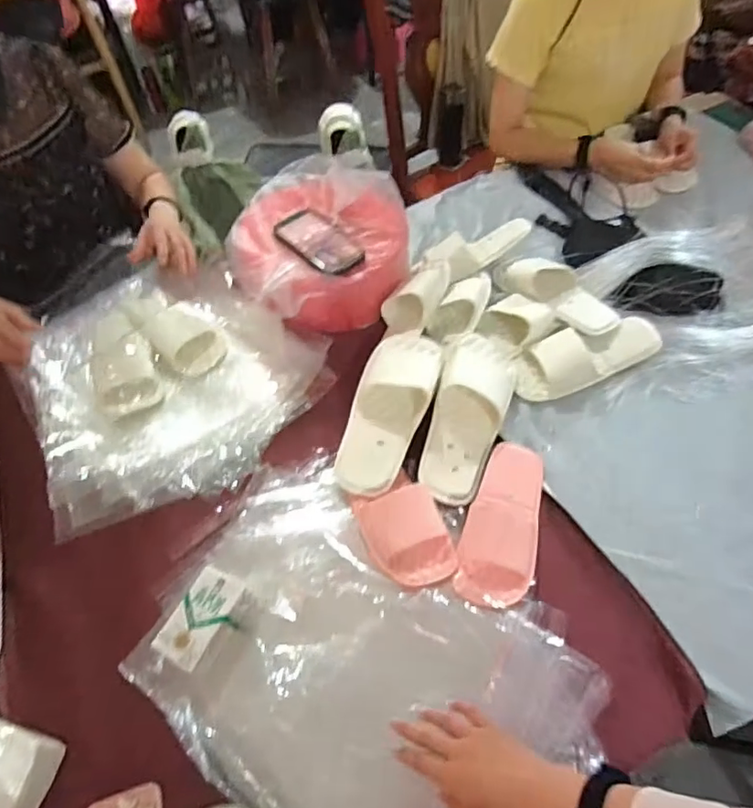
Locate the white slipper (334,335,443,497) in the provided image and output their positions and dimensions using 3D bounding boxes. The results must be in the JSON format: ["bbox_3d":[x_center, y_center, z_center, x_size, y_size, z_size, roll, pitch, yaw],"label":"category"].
[{"bbox_3d":[0.020,0.005,0.817,0.115,0.048,0.261,10,57,11],"label":"white slipper"}]

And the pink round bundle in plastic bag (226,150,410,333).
[{"bbox_3d":[-0.106,-0.281,0.960,0.287,0.157,0.276,-2,56,3],"label":"pink round bundle in plastic bag"}]

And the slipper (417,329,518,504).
[{"bbox_3d":[0.139,0.014,0.820,0.109,0.057,0.274,10,57,11],"label":"slipper"}]

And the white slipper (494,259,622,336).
[{"bbox_3d":[0.291,-0.187,0.902,0.094,0.053,0.218,-38,61,-20],"label":"white slipper"}]

